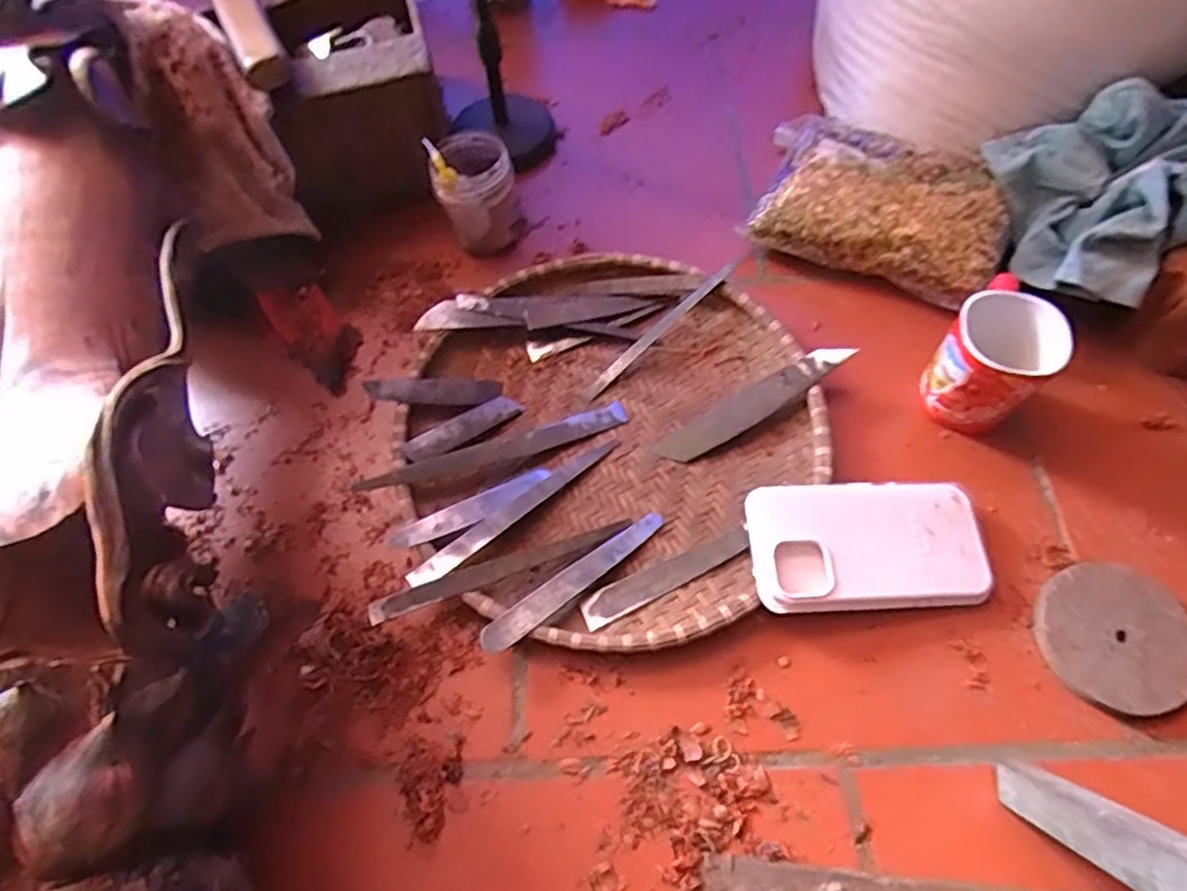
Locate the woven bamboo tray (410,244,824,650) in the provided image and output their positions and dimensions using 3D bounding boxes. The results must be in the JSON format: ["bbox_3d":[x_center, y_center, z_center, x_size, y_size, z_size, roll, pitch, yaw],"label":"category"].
[{"bbox_3d":[0.016,-0.017,0.560,0.316,0.032,0.334,33,68,19],"label":"woven bamboo tray"}]

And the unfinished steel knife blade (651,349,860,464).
[{"bbox_3d":[0.132,-0.035,0.561,0.175,0.008,0.033,-33,58,-3],"label":"unfinished steel knife blade"}]

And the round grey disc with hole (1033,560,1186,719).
[{"bbox_3d":[0.362,0.132,0.473,0.100,0.016,0.101,-1,61,2],"label":"round grey disc with hole"}]

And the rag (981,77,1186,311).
[{"bbox_3d":[0.418,-0.218,0.572,0.198,0.083,0.175,-39,66,-17],"label":"rag"}]

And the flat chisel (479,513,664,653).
[{"bbox_3d":[-0.013,0.096,0.499,0.158,0.008,0.022,-34,68,-24],"label":"flat chisel"}]

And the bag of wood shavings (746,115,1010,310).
[{"bbox_3d":[0.259,-0.216,0.625,0.220,0.080,0.126,24,65,15],"label":"bag of wood shavings"}]

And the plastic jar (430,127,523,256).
[{"bbox_3d":[-0.110,-0.236,0.648,0.071,0.094,0.067,-1,61,2],"label":"plastic jar"}]

